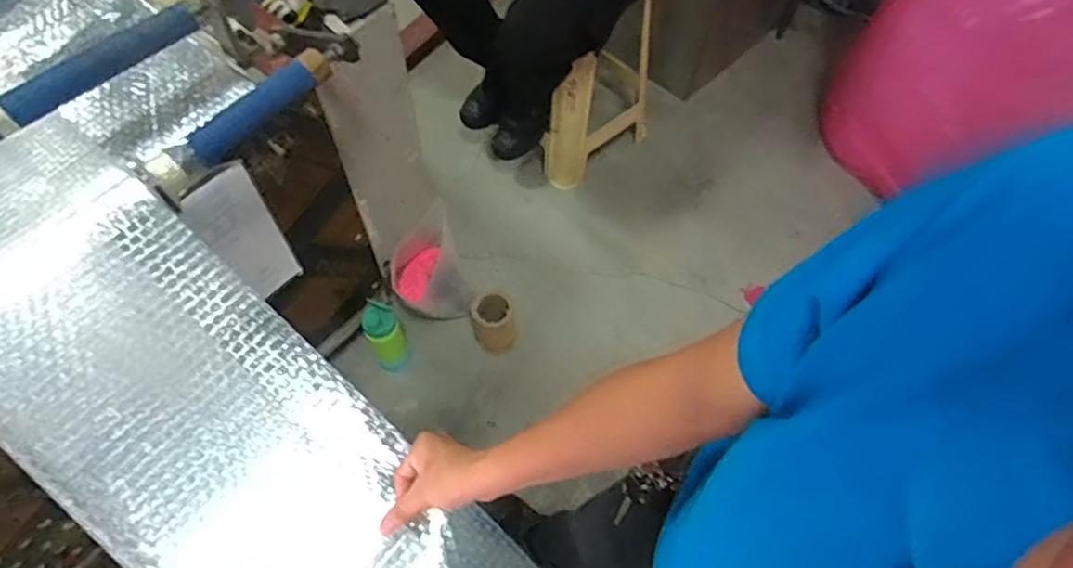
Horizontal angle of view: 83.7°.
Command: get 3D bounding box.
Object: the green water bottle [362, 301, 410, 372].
[{"bbox_3d":[-0.328,0.112,1.304,0.075,0.232,0.077,-12,61,-10],"label":"green water bottle"}]

